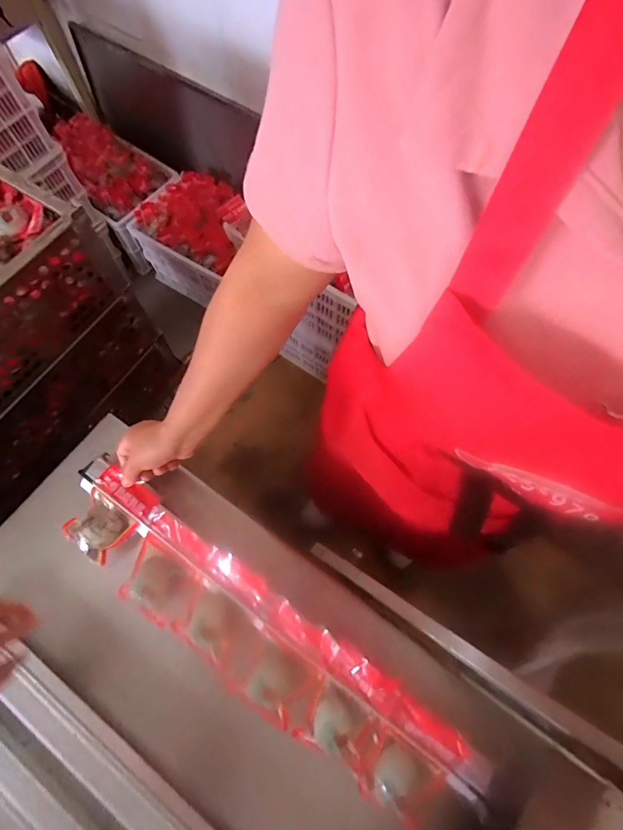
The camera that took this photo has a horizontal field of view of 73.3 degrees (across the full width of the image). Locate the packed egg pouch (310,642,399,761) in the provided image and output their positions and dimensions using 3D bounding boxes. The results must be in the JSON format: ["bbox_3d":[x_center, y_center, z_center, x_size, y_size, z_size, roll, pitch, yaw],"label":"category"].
[{"bbox_3d":[0.042,0.328,0.479,0.078,0.050,0.097,32,71,11],"label":"packed egg pouch"}]

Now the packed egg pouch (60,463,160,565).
[{"bbox_3d":[-0.268,0.131,0.555,0.085,0.022,0.106,34,71,12],"label":"packed egg pouch"}]

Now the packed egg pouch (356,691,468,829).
[{"bbox_3d":[0.102,0.376,0.457,0.085,0.037,0.102,32,71,11],"label":"packed egg pouch"}]

